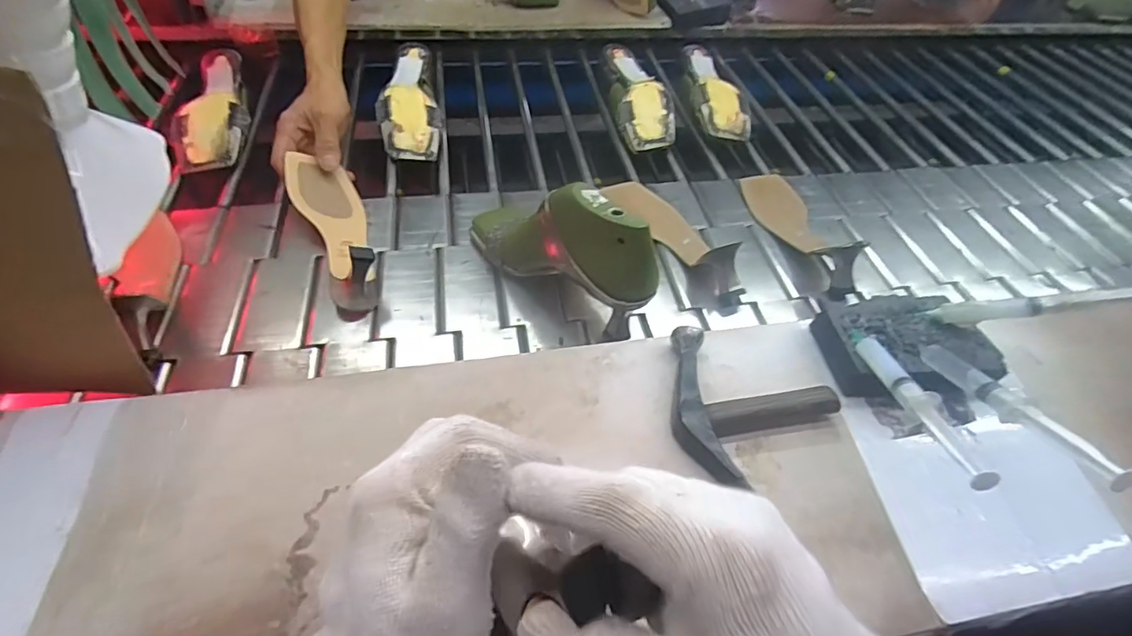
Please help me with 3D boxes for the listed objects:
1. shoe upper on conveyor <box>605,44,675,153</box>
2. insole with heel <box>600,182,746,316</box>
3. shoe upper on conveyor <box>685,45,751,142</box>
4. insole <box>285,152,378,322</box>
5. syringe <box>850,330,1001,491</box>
[{"bbox_3d":[0.107,-0.334,0.814,0.080,0.058,0.218,-4,50,-8],"label":"shoe upper on conveyor"},{"bbox_3d":[0.136,-0.109,0.632,0.082,0.047,0.230,-27,57,-24],"label":"insole with heel"},{"bbox_3d":[0.227,-0.352,0.844,0.082,0.066,0.224,2,50,-3],"label":"shoe upper on conveyor"},{"bbox_3d":[-0.246,-0.098,0.582,0.067,0.054,0.217,-21,55,-21],"label":"insole"},{"bbox_3d":[0.244,0.052,0.377,0.018,0.017,0.163,4,30,-2],"label":"syringe"}]

